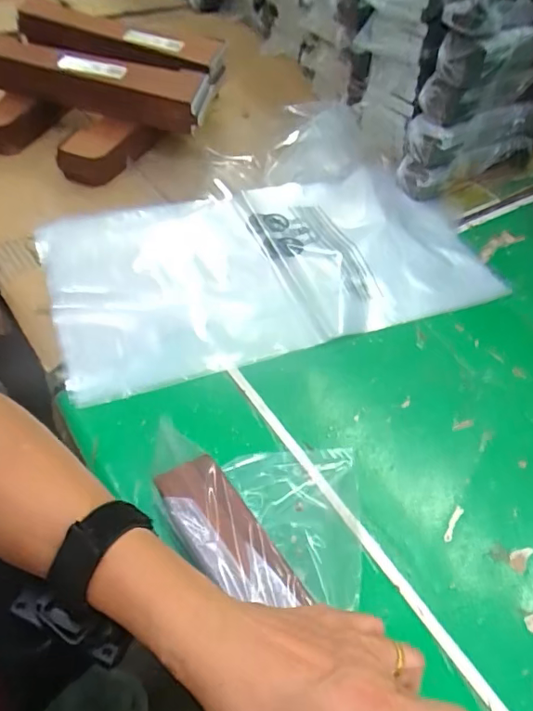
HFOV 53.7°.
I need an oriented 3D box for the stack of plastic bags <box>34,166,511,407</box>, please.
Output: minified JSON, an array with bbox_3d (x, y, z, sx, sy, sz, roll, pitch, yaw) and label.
[{"bbox_3d":[0.008,-0.112,0.607,0.489,0.029,0.252,-15,55,-17],"label":"stack of plastic bags"}]

